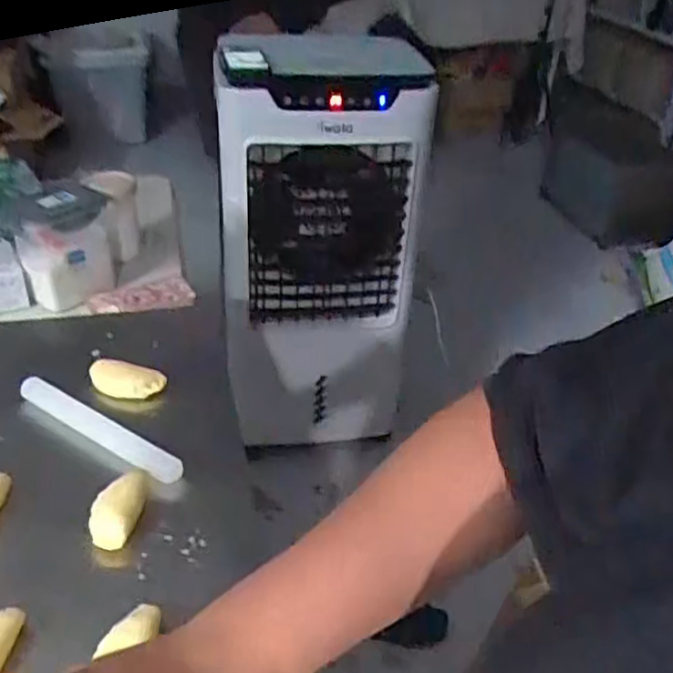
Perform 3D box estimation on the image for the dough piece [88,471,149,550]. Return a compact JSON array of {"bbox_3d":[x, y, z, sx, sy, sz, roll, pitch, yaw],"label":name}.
[{"bbox_3d":[-0.201,0.159,0.648,0.043,0.028,0.078,4,34,1],"label":"dough piece"}]

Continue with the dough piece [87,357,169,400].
[{"bbox_3d":[-0.235,0.049,0.798,0.085,0.031,0.028,10,34,9],"label":"dough piece"}]

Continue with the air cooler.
[{"bbox_3d":[-0.036,-0.165,1.608,0.434,0.922,0.359,3,34,0],"label":"air cooler"}]

